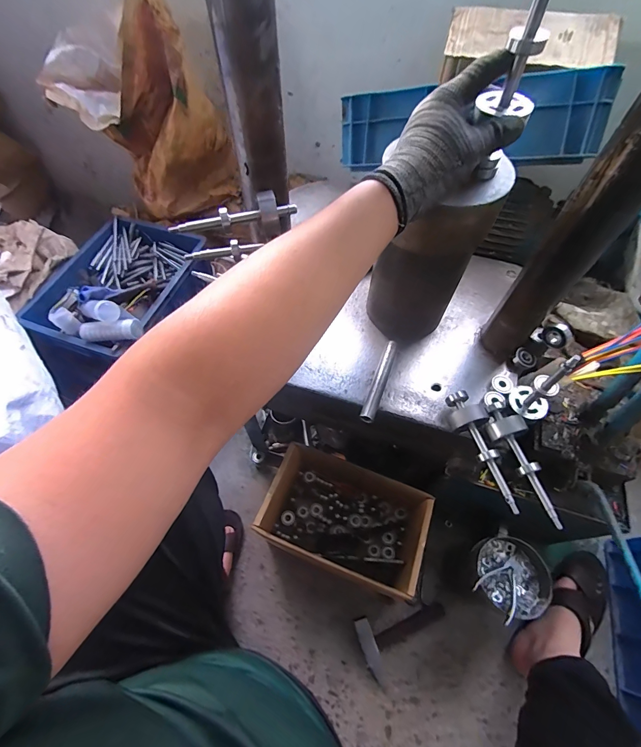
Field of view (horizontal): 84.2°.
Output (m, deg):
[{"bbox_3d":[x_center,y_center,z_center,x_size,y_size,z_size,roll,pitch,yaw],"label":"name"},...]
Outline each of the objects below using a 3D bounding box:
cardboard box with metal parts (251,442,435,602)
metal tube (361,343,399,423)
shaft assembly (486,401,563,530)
[{"bbox_3d":[0.047,0.311,0.757,0.307,0.178,0.192,20,62,10],"label":"cardboard box with metal parts"},{"bbox_3d":[0.091,0.010,0.538,0.021,0.017,0.143,19,62,10],"label":"metal tube"},{"bbox_3d":[0.256,0.112,0.454,0.041,0.031,0.160,-9,60,-6],"label":"shaft assembly"}]

